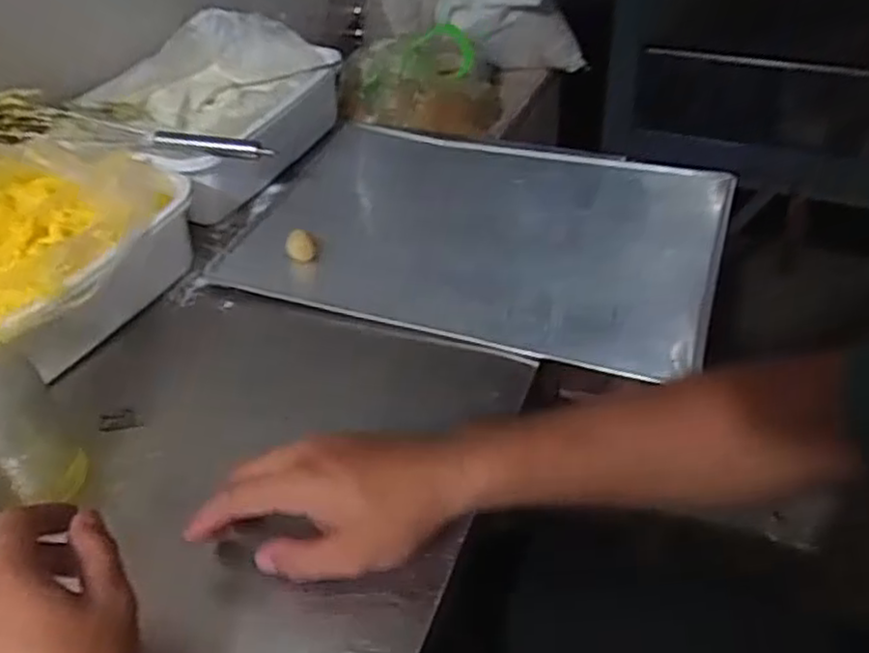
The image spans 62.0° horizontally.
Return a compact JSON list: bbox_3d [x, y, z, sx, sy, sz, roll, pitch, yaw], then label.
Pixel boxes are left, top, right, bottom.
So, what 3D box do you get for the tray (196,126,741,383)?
[{"bbox_3d":[0.041,-0.103,0.722,0.450,0.022,0.320,12,43,19],"label":"tray"}]

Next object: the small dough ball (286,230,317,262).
[{"bbox_3d":[-0.127,-0.078,0.685,0.027,0.022,0.019,-10,40,-7],"label":"small dough ball"}]

